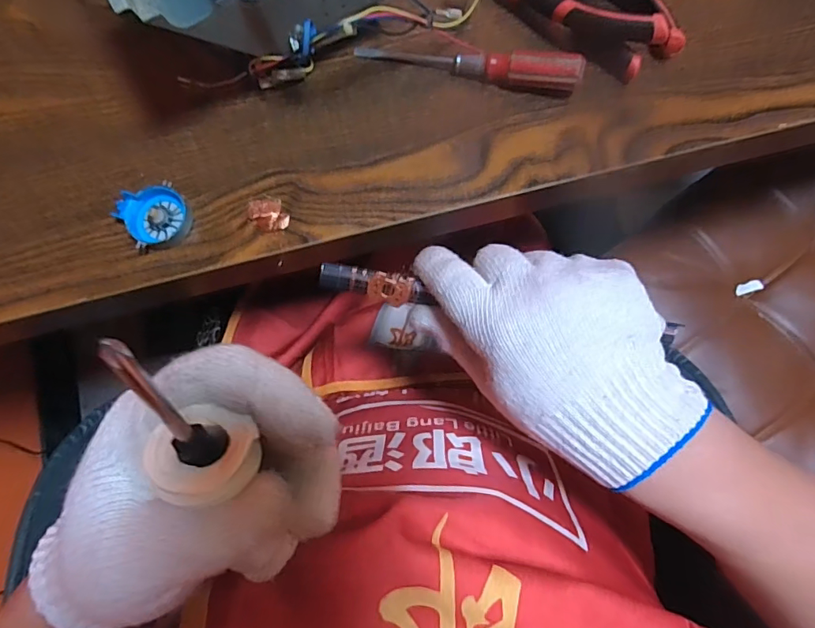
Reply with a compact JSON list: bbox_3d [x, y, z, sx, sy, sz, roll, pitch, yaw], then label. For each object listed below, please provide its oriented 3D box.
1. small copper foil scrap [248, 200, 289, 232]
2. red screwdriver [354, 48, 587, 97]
[{"bbox_3d":[-0.091,-0.066,0.319,0.024,0.006,0.021,-8,78,0],"label":"small copper foil scrap"},{"bbox_3d":[0.040,-0.171,0.325,0.148,0.026,0.019,12,79,4],"label":"red screwdriver"}]

